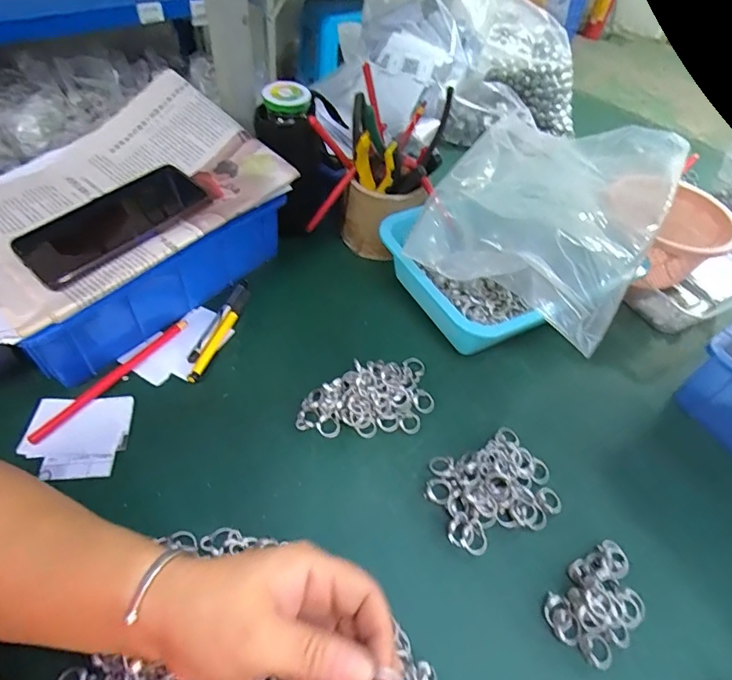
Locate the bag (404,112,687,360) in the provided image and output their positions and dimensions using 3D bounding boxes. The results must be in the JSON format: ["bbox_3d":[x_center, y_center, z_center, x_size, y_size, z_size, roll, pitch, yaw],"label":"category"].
[{"bbox_3d":[0.204,-0.160,0.520,0.219,0.082,0.351,28,53,17],"label":"bag"}]

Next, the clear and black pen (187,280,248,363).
[{"bbox_3d":[-0.153,-0.023,0.491,0.012,0.011,0.119,17,50,8],"label":"clear and black pen"}]

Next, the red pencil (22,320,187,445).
[{"bbox_3d":[-0.235,0.033,0.437,0.012,0.008,0.166,31,54,19],"label":"red pencil"}]

